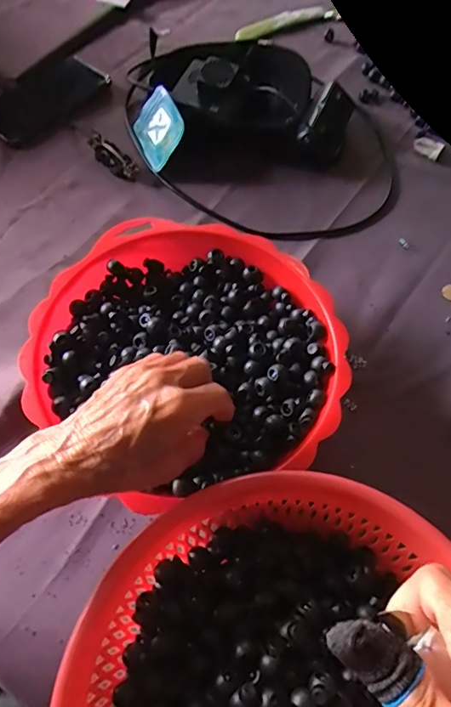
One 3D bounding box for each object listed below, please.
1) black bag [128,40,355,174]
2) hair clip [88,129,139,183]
[{"bbox_3d":[0.014,-0.306,0.583,0.270,0.057,0.181,-1,63,-2],"label":"black bag"},{"bbox_3d":[-0.131,-0.228,0.560,0.076,0.020,0.025,40,69,17],"label":"hair clip"}]

